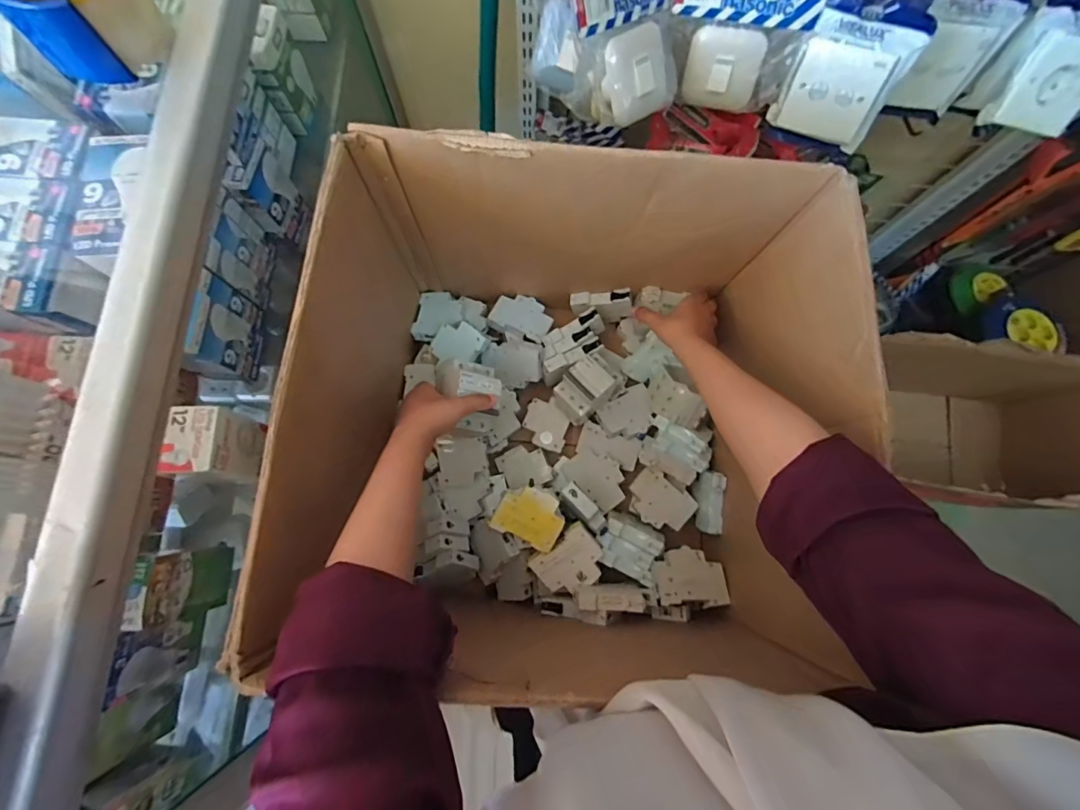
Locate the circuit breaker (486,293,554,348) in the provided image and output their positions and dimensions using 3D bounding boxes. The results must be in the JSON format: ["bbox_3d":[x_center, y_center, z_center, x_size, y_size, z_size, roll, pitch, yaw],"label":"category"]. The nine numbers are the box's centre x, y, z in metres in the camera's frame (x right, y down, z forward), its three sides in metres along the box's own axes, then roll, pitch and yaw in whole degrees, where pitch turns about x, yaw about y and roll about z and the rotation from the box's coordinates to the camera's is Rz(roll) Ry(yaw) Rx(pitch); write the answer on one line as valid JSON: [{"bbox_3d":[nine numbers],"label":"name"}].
[{"bbox_3d":[-0.026,-0.129,0.662,0.087,0.017,0.069,18,78,3],"label":"circuit breaker"}]

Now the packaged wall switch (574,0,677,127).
[{"bbox_3d":[0.092,-0.378,0.488,0.134,0.129,0.038,-36,37,-21],"label":"packaged wall switch"}]

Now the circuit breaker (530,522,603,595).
[{"bbox_3d":[0.038,0.193,0.558,0.080,0.023,0.066,-37,81,-9],"label":"circuit breaker"}]

